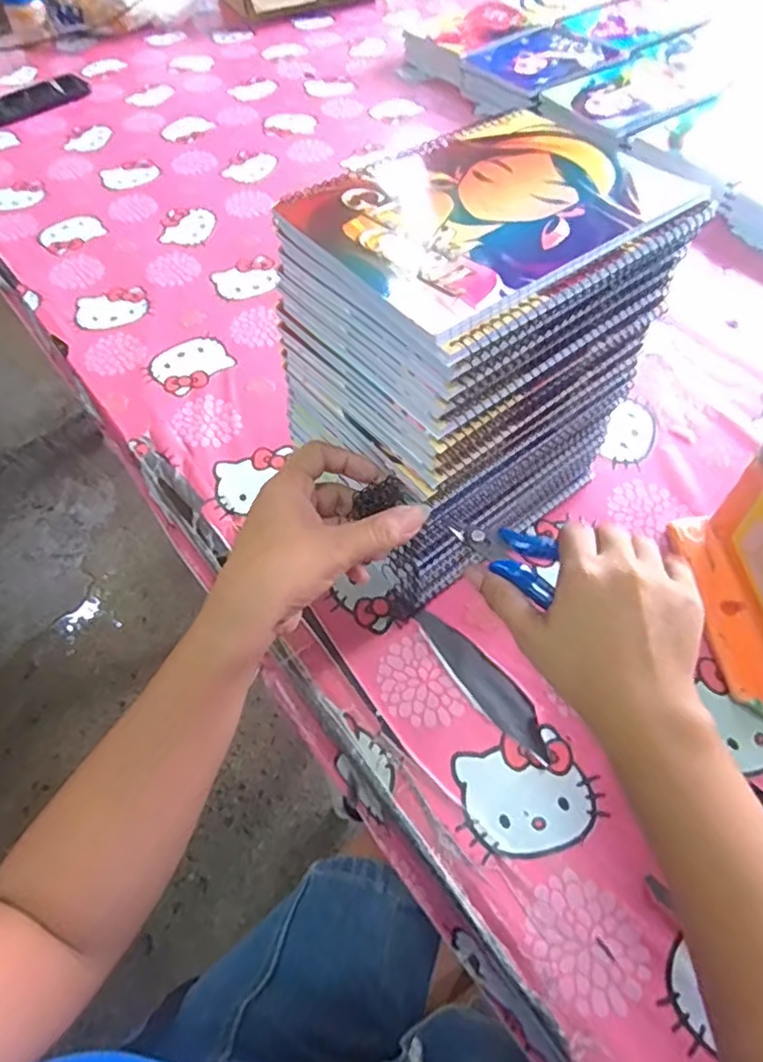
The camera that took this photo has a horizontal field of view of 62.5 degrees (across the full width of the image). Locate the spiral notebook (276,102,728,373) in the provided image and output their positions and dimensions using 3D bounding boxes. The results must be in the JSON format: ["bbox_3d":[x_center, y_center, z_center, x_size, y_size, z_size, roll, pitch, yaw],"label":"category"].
[{"bbox_3d":[0.066,-0.181,0.356,0.198,0.016,0.152,-32,60,-18],"label":"spiral notebook"}]

